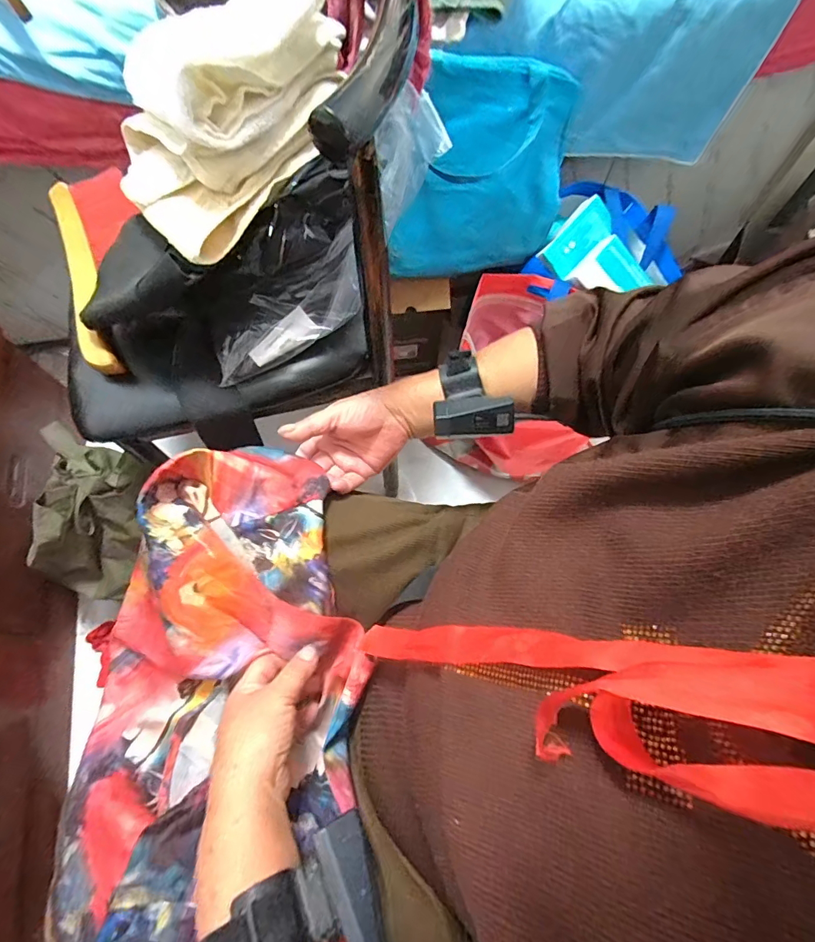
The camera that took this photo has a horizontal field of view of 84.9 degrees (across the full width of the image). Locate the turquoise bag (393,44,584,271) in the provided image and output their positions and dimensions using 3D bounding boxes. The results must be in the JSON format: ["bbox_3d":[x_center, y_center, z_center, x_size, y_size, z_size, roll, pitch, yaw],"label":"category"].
[{"bbox_3d":[0.126,-0.434,0.663,0.289,0.265,0.041,-12,47,-21],"label":"turquoise bag"}]

